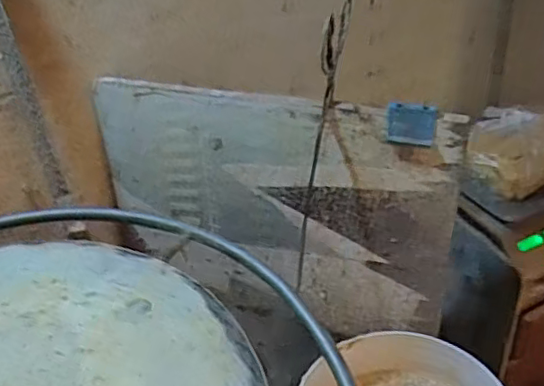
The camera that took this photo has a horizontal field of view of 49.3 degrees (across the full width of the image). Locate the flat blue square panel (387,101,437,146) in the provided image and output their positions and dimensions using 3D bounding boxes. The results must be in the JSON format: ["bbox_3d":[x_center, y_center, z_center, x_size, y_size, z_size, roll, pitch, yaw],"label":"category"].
[{"bbox_3d":[0.195,-0.097,0.829,0.064,0.058,0.014,10,39,21],"label":"flat blue square panel"}]

